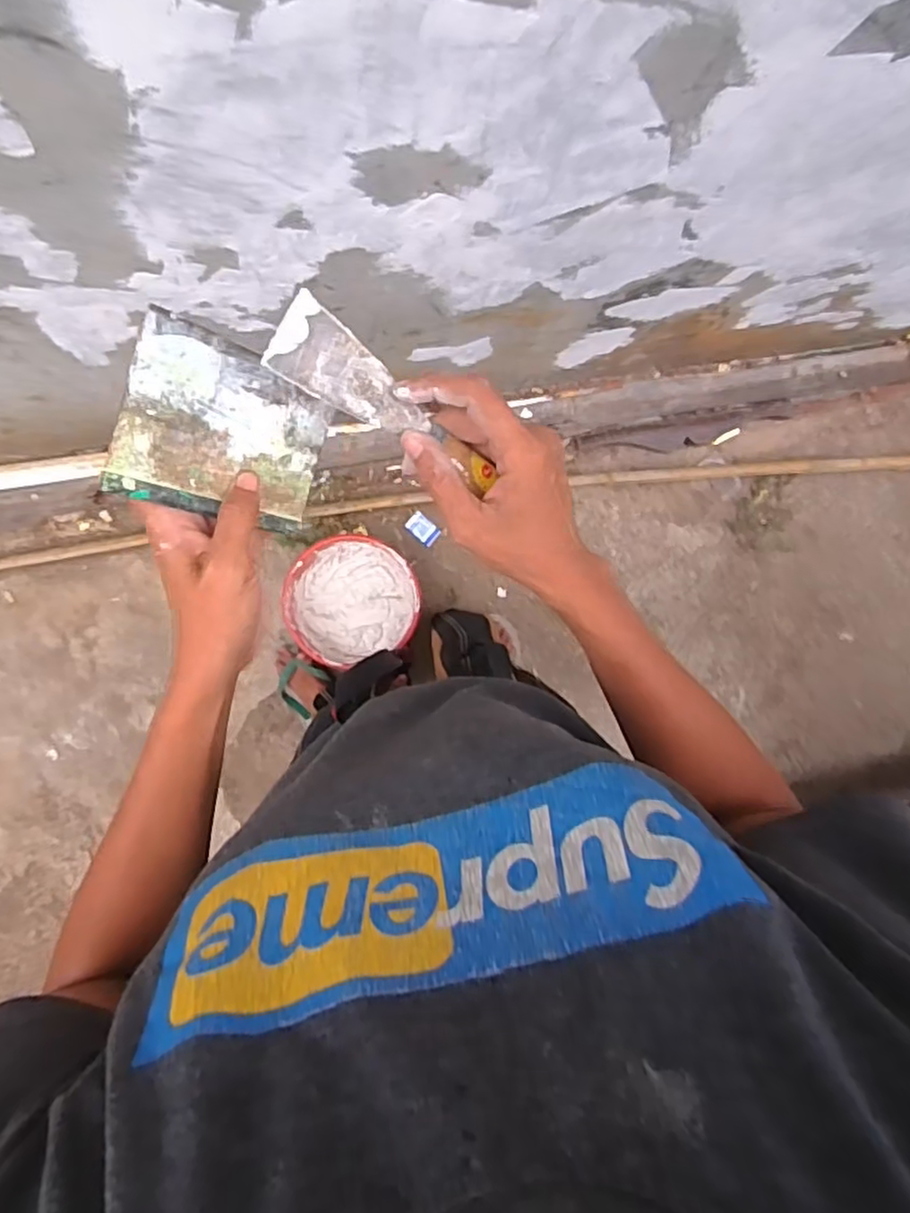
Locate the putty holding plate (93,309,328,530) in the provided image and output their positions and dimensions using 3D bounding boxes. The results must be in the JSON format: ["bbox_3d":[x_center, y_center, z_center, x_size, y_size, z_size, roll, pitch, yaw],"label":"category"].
[{"bbox_3d":[-0.119,-0.092,0.360,0.004,0.116,0.086,25,100,37],"label":"putty holding plate"}]

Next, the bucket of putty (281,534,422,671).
[{"bbox_3d":[-0.207,-0.017,1.348,0.253,0.089,0.245,0,92,-2],"label":"bucket of putty"}]

